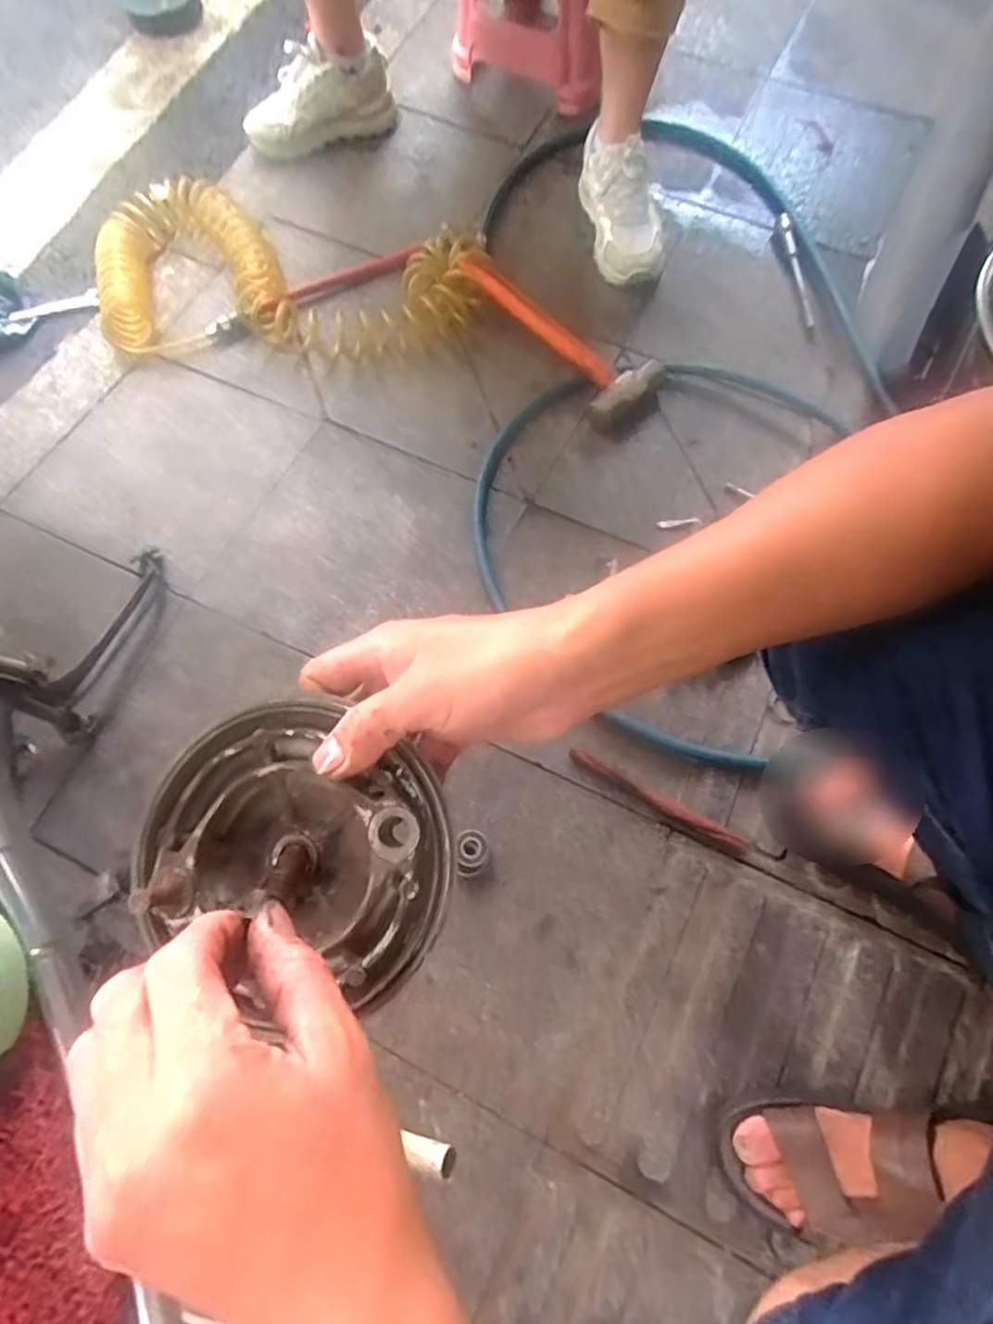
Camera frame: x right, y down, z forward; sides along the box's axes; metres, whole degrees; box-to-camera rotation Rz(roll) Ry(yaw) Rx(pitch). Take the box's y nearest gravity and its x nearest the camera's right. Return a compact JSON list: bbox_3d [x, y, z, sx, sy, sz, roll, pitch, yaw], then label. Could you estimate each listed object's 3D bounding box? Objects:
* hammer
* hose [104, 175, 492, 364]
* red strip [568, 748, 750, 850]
[{"bbox_3d":[0.089,-0.467,0.956,0.121,0.072,0.313,-42,74,-14],"label":"hammer"},{"bbox_3d":[-0.292,-0.559,0.976,0.548,0.064,0.289,5,73,5],"label":"hose"},{"bbox_3d":[0.162,0.137,0.688,0.194,0.015,0.016,29,76,11],"label":"red strip"}]

